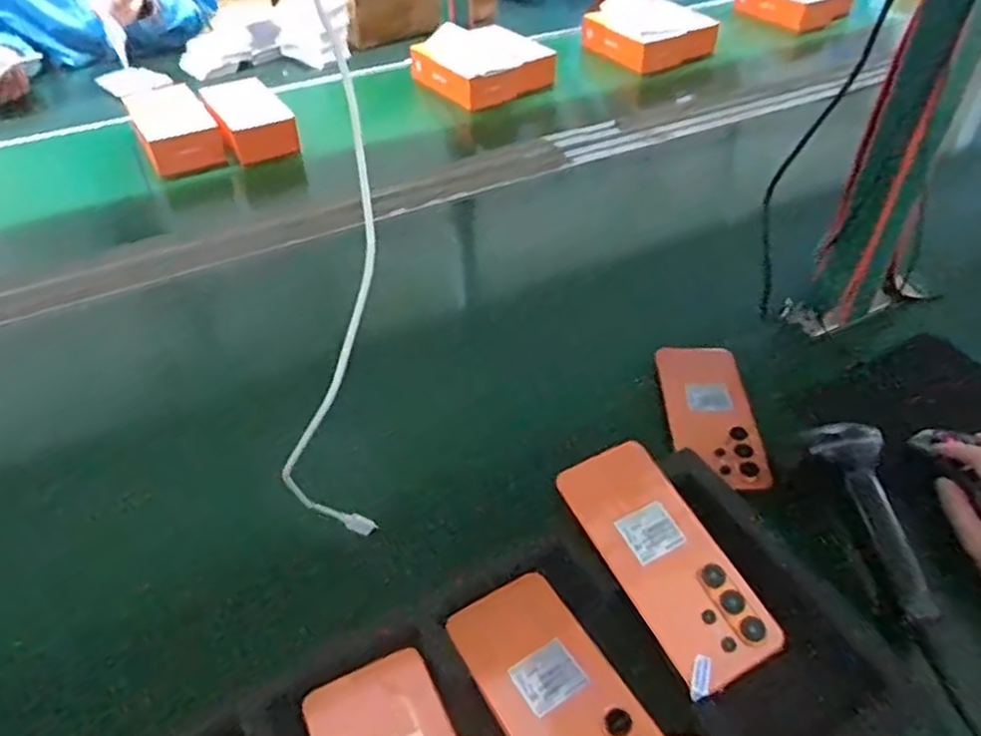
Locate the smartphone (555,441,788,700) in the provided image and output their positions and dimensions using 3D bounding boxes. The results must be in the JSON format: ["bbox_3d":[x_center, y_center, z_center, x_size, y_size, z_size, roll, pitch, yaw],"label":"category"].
[{"bbox_3d":[0.120,0.129,0.488,0.075,0.008,0.168,-22,58,-17],"label":"smartphone"}]

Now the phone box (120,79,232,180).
[{"bbox_3d":[-0.492,-0.369,1.096,0.118,0.057,0.200,-23,48,-23],"label":"phone box"}]

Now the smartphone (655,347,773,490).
[{"bbox_3d":[0.200,0.040,0.652,0.076,0.015,0.161,2,43,2],"label":"smartphone"}]

